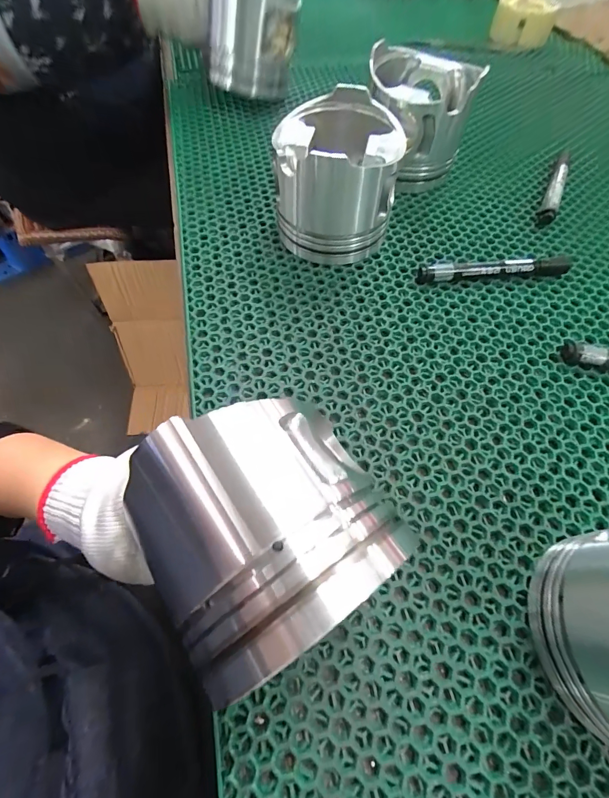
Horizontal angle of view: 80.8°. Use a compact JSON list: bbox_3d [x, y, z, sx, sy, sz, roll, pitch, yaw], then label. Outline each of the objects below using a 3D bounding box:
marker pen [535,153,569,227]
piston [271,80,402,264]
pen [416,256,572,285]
[{"bbox_3d":[0.284,-0.239,0.405,0.018,0.014,0.131,26,66,12],"label":"marker pen"},{"bbox_3d":[0.028,-0.198,0.328,0.105,0.098,0.105,3,63,1],"label":"piston"},{"bbox_3d":[0.177,-0.120,0.335,0.140,0.017,0.012,-4,63,-3],"label":"pen"}]

